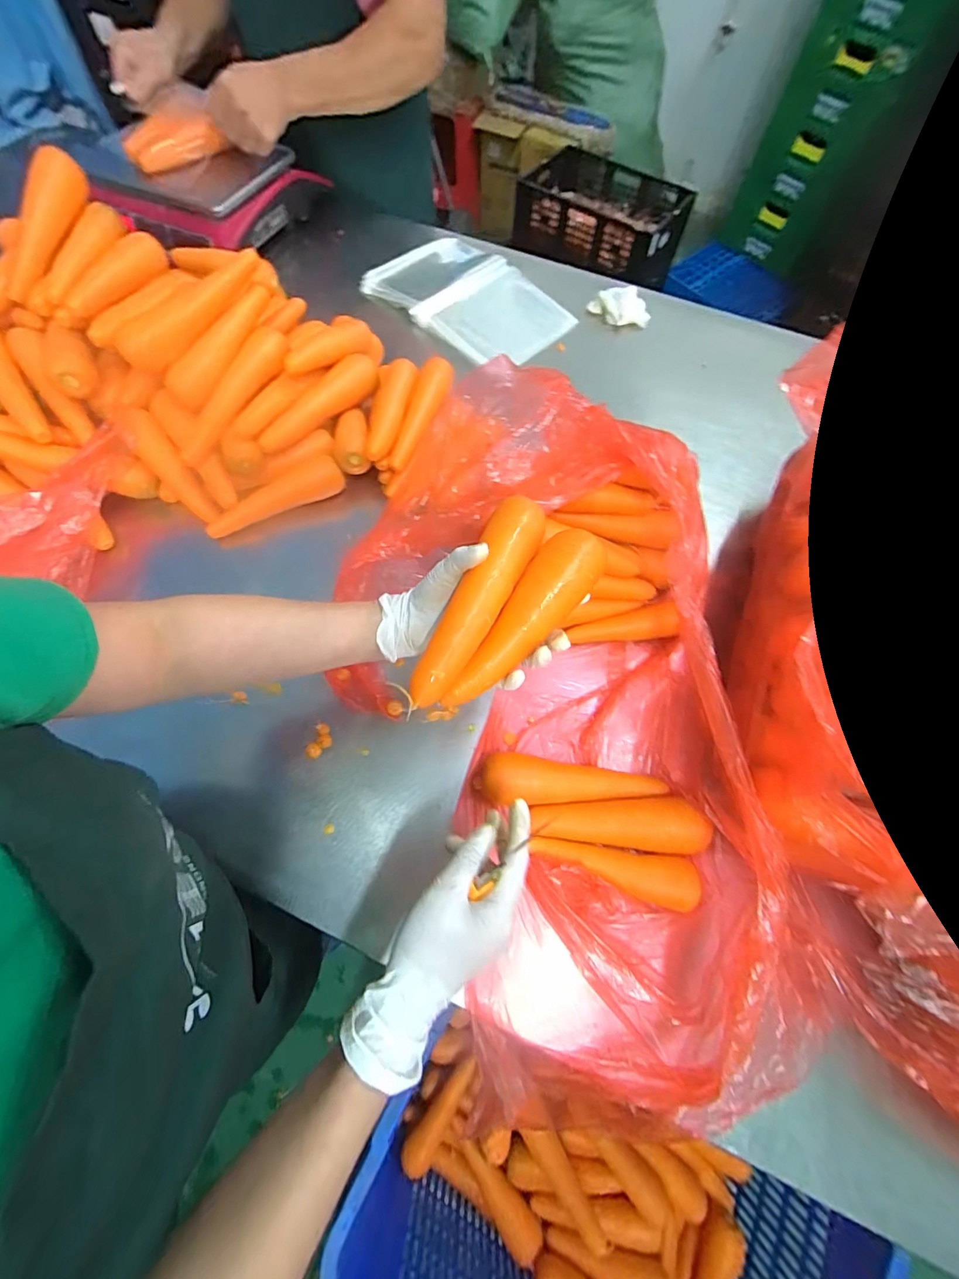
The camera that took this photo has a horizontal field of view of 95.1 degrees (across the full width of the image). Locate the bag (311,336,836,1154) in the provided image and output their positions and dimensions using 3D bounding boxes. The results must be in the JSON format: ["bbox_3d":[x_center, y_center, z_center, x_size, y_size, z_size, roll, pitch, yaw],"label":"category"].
[{"bbox_3d":[0.090,0.068,0.434,0.364,0.173,0.652,-13,81,-7],"label":"bag"}]

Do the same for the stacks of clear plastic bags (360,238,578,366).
[{"bbox_3d":[-0.024,-0.606,0.775,0.333,0.032,0.209,42,72,14],"label":"stacks of clear plastic bags"}]

